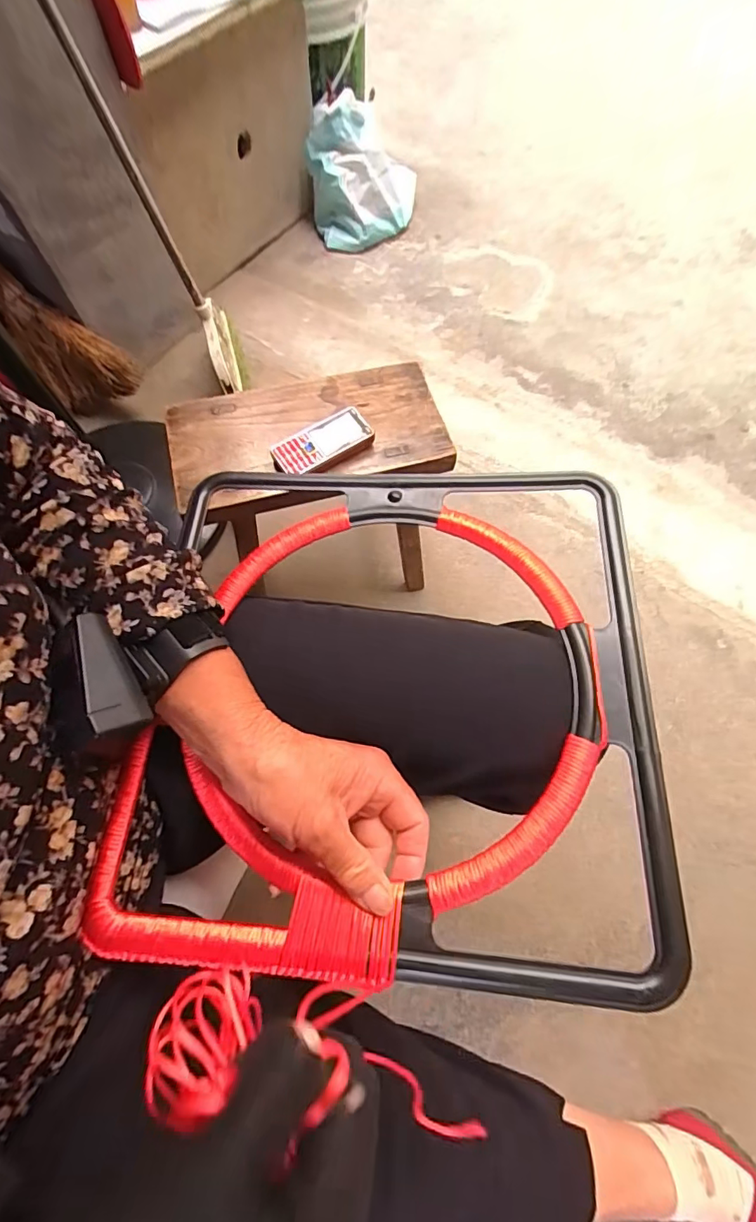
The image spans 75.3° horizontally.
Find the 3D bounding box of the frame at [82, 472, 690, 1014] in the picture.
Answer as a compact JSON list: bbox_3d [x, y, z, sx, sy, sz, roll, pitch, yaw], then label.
[{"bbox_3d":[0.005,0.042,0.315,0.316,0.038,0.327,3,67,1],"label":"frame"}]

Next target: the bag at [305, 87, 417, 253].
[{"bbox_3d":[-0.037,-1.234,1.401,0.307,0.277,0.175,-4,69,-3],"label":"bag"}]

